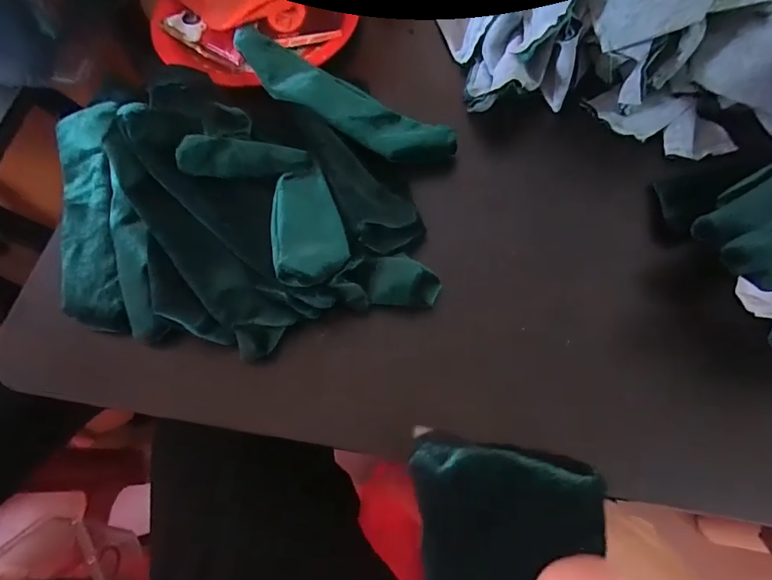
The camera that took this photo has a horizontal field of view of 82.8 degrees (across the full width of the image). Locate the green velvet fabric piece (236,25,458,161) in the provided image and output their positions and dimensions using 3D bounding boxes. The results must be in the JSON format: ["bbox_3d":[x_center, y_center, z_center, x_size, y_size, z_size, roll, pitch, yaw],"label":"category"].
[{"bbox_3d":[-0.033,-0.130,0.303,0.162,0.033,0.042,26,69,13],"label":"green velvet fabric piece"}]

